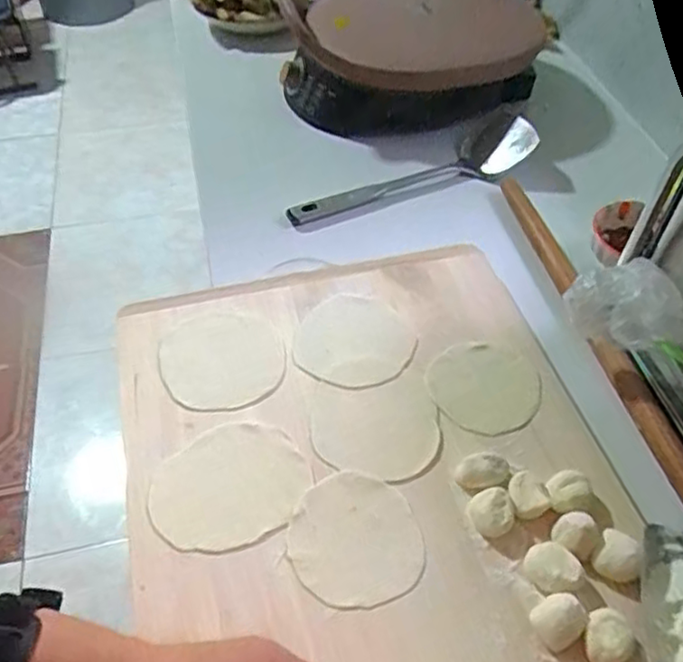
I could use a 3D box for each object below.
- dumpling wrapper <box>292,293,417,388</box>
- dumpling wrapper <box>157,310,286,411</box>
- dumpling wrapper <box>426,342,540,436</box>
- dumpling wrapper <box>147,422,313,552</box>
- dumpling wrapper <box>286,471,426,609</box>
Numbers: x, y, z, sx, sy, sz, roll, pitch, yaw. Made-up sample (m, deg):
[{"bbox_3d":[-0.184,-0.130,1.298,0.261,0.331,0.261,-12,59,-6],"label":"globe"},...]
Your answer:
[{"bbox_3d":[0.013,0.005,0.587,0.100,0.004,0.105,1,51,-1],"label":"dumpling wrapper"},{"bbox_3d":[-0.104,0.021,0.571,0.103,0.005,0.105,1,51,-1],"label":"dumpling wrapper"},{"bbox_3d":[0.124,0.046,0.557,0.092,0.005,0.087,1,51,-1],"label":"dumpling wrapper"},{"bbox_3d":[-0.086,0.117,0.495,0.114,0.004,0.096,-29,54,-18],"label":"dumpling wrapper"},{"bbox_3d":[0.009,0.149,0.472,0.092,0.004,0.095,1,51,-1],"label":"dumpling wrapper"}]

